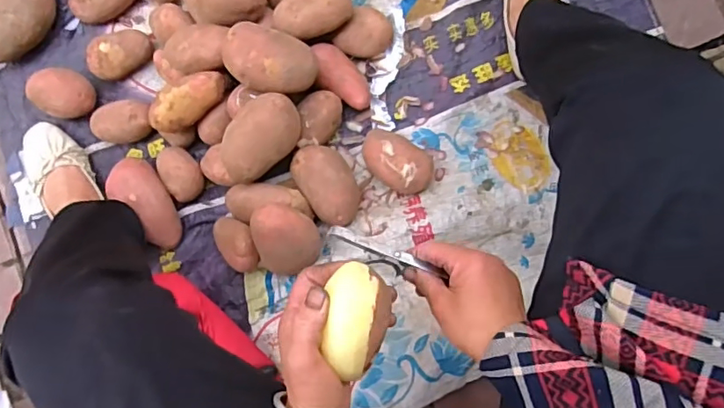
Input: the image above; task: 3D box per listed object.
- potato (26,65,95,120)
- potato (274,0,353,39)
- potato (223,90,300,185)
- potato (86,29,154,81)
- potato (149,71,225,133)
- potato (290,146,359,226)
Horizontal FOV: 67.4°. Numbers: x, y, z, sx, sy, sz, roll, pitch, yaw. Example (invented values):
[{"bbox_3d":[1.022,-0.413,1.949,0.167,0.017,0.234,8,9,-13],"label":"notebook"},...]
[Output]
[{"bbox_3d":[-0.442,-0.163,0.806,0.085,0.061,0.074,27,88,5],"label":"potato"},{"bbox_3d":[-0.067,-0.265,0.760,0.109,0.052,0.066,-14,88,1],"label":"potato"},{"bbox_3d":[-0.136,-0.087,0.734,0.079,0.069,0.128,32,89,2],"label":"potato"},{"bbox_3d":[-0.358,-0.224,0.807,0.094,0.049,0.058,-33,85,0],"label":"potato"},{"bbox_3d":[-0.239,-0.141,0.754,0.116,0.052,0.055,-39,88,0],"label":"potato"},{"bbox_3d":[-0.047,-0.028,0.766,0.072,0.064,0.121,-32,88,0],"label":"potato"}]

